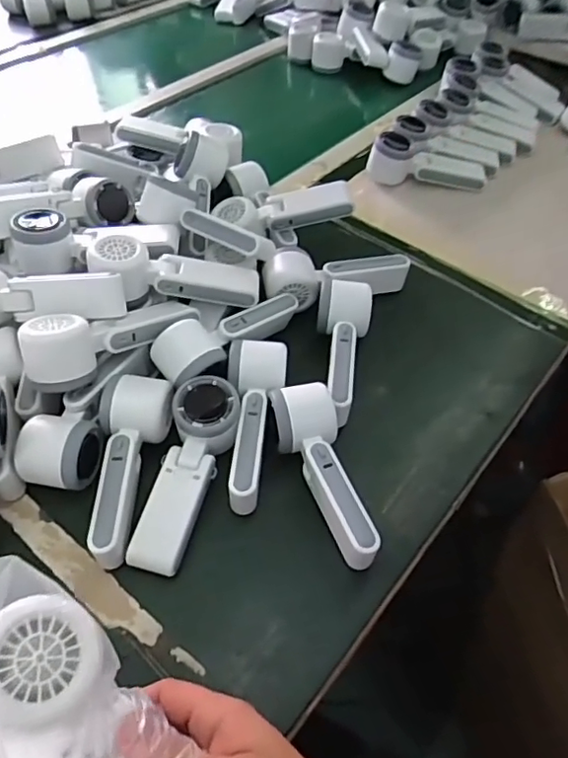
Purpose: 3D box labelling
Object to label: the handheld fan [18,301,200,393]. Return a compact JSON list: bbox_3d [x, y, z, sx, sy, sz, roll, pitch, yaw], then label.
[{"bbox_3d":[-0.154,-0.049,0.522,0.168,0.045,0.052,-33,58,-26],"label":"handheld fan"}]

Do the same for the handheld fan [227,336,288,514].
[{"bbox_3d":[-0.023,0.039,0.517,0.054,0.056,0.153,-1,48,-2],"label":"handheld fan"}]

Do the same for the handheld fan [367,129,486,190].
[{"bbox_3d":[0.203,-0.309,0.806,0.165,0.055,0.055,3,50,1],"label":"handheld fan"}]

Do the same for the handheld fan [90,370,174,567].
[{"bbox_3d":[-0.128,0.076,0.483,0.061,0.057,0.155,-1,50,-3],"label":"handheld fan"}]

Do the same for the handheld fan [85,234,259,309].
[{"bbox_3d":[-0.111,-0.099,0.576,0.169,0.048,0.054,10,52,-13],"label":"handheld fan"}]

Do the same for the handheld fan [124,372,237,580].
[{"bbox_3d":[-0.079,0.078,0.483,0.060,0.055,0.161,8,48,6],"label":"handheld fan"}]

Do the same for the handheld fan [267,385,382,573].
[{"bbox_3d":[0.031,0.083,0.489,0.054,0.059,0.157,-10,49,-10],"label":"handheld fan"}]

